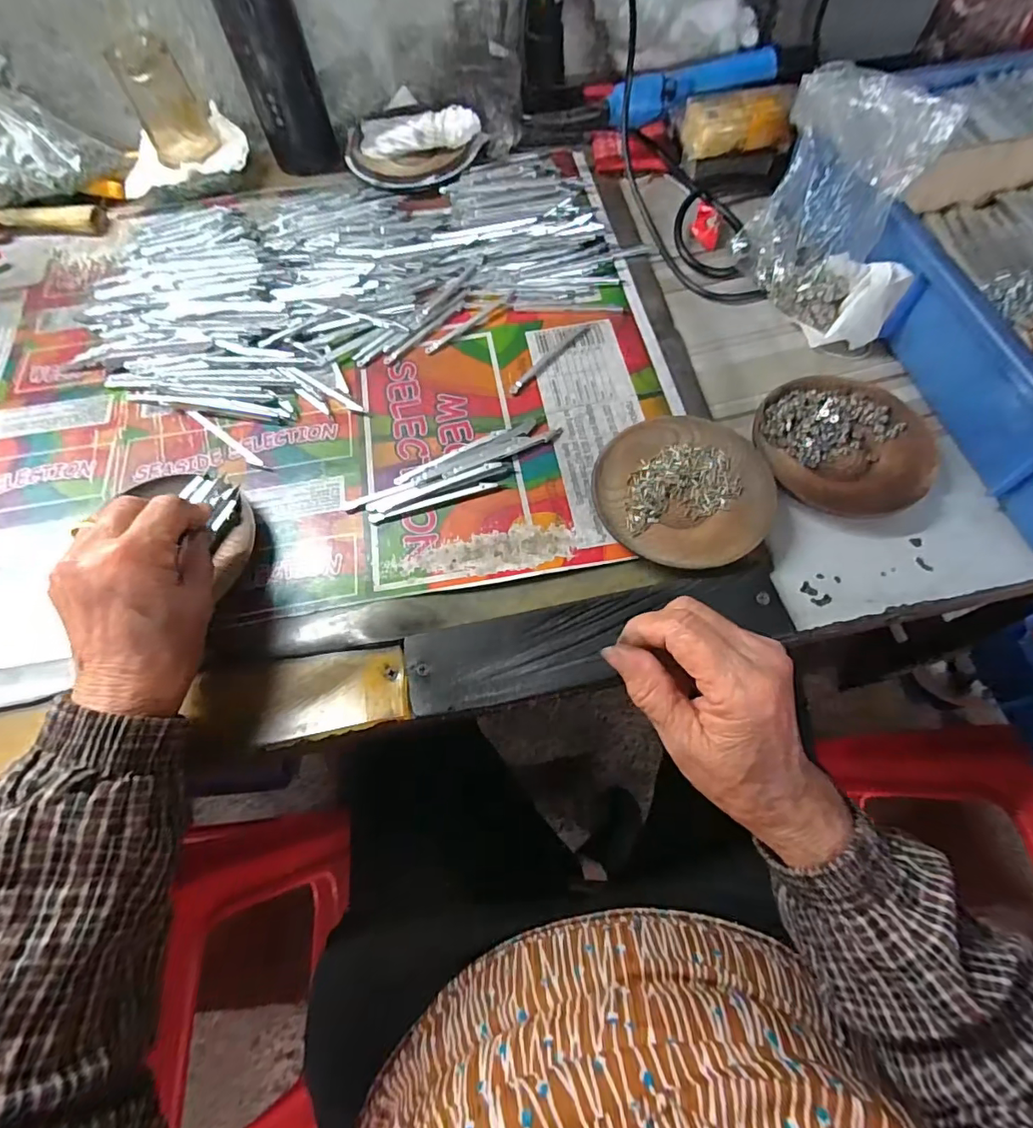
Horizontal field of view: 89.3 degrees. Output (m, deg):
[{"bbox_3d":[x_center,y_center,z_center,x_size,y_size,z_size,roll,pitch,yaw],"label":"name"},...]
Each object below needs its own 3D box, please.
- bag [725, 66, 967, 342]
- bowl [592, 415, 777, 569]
[{"bbox_3d":[0.238,-0.262,0.388,0.061,0.131,0.150,-13,65,-4],"label":"bag"},{"bbox_3d":[0.111,-0.049,0.353,0.112,0.016,0.114,-1,65,2],"label":"bowl"}]

